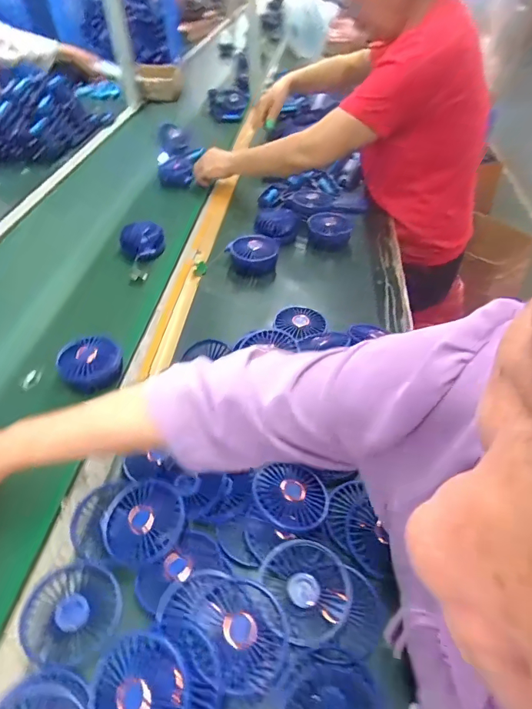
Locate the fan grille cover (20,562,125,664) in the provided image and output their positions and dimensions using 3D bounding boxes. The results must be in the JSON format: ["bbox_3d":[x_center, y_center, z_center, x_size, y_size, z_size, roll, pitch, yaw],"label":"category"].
[{"bbox_3d":[-0.190,0.251,0.433,0.093,0.010,0.085,2,45,4],"label":"fan grille cover"}]

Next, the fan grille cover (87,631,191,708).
[{"bbox_3d":[-0.102,0.276,0.351,0.081,0.019,0.090,17,68,16],"label":"fan grille cover"}]

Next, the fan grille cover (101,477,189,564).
[{"bbox_3d":[-0.132,0.181,0.480,0.090,0.027,0.084,3,45,5],"label":"fan grille cover"}]

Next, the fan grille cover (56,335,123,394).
[{"bbox_3d":[-0.262,0.011,0.660,0.087,0.037,0.089,-26,49,-22],"label":"fan grille cover"}]

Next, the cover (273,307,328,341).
[{"bbox_3d":[0.064,-0.055,0.735,0.078,0.020,0.091,34,55,31],"label":"cover"}]

